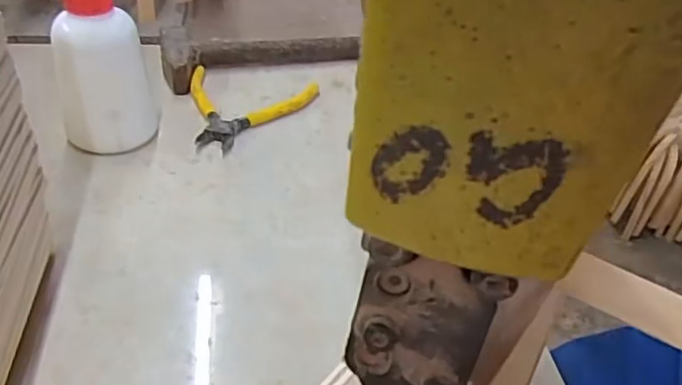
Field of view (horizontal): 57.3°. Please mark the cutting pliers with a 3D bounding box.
[{"bbox_3d":[-0.079,-0.066,0.506,0.107,0.013,0.115,8,36,2],"label":"cutting pliers"}]

